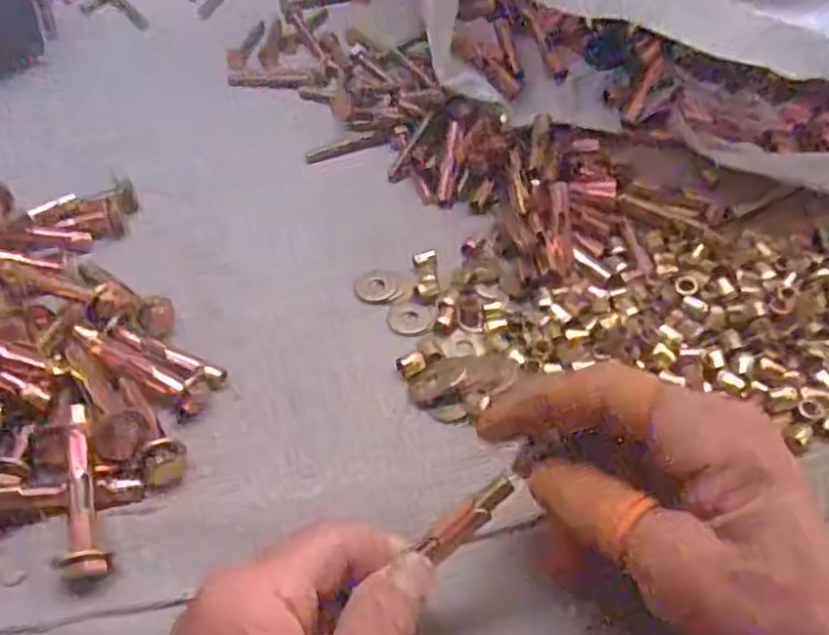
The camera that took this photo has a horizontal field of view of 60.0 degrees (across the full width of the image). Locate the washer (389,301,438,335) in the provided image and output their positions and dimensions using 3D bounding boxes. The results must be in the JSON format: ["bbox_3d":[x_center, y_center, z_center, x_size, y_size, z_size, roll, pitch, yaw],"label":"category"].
[{"bbox_3d":[-0.001,-0.001,0.345,0.023,0.004,0.020,3,47,5],"label":"washer"}]

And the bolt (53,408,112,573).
[{"bbox_3d":[-0.121,0.062,0.261,0.013,0.015,0.064,-13,63,-8],"label":"bolt"}]

